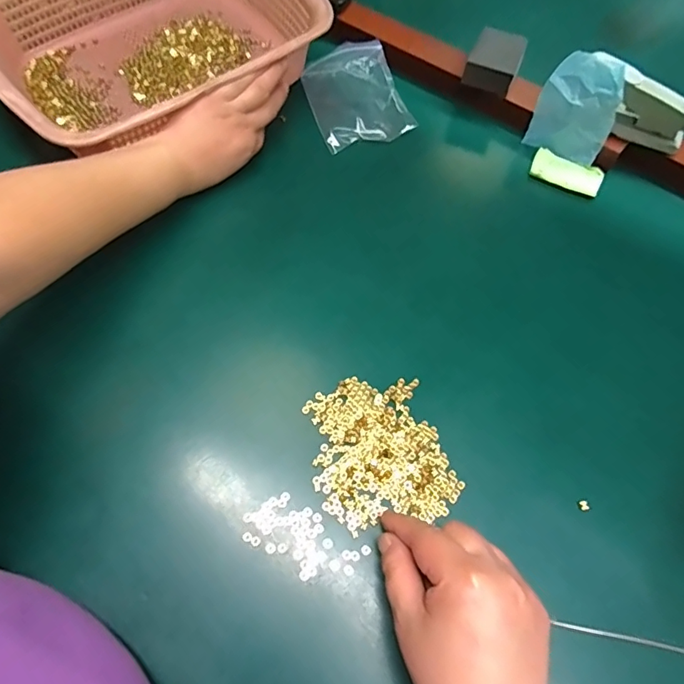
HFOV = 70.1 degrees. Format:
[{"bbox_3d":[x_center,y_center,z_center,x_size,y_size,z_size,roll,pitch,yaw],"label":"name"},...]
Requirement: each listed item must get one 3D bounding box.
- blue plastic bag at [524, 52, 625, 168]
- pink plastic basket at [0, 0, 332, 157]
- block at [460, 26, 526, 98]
[{"bbox_3d":[0.228,-0.225,0.471,0.071,0.076,0.045,21,63,9],"label":"blue plastic bag"},{"bbox_3d":[-0.179,-0.289,0.470,0.293,0.086,0.214,-37,71,-19],"label":"pink plastic basket"},{"bbox_3d":[0.163,-0.297,0.519,0.050,0.032,0.066,23,63,10],"label":"block"}]

